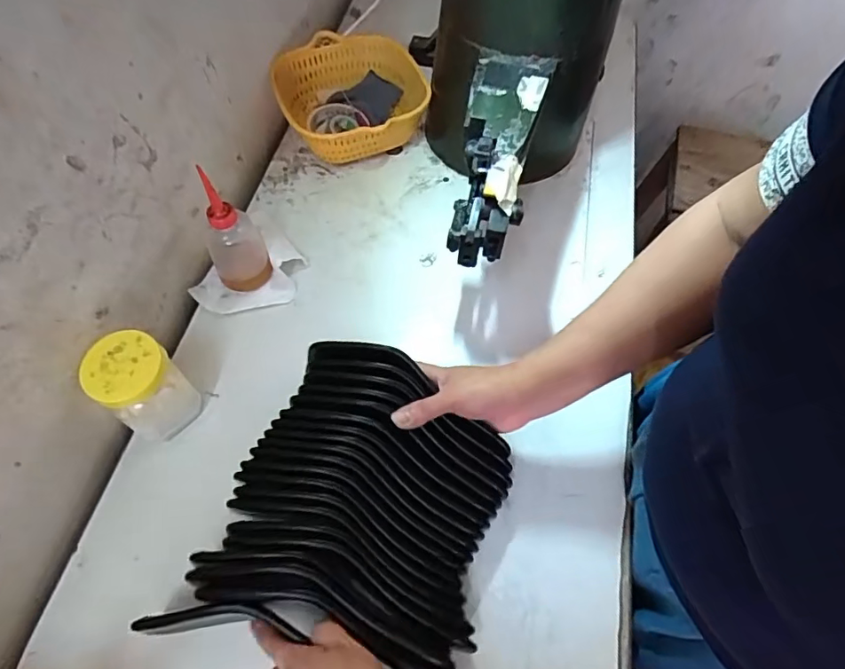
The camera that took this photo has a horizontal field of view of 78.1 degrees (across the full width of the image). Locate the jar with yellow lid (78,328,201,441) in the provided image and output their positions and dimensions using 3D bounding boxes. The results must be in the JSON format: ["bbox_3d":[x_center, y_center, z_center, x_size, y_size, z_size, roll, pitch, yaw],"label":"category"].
[{"bbox_3d":[-0.276,0.053,0.519,0.070,0.111,0.066,0,60,-1],"label":"jar with yellow lid"}]

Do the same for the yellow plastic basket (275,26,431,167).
[{"bbox_3d":[-0.100,-0.342,0.770,0.213,0.089,0.221,-10,61,-7],"label":"yellow plastic basket"}]

